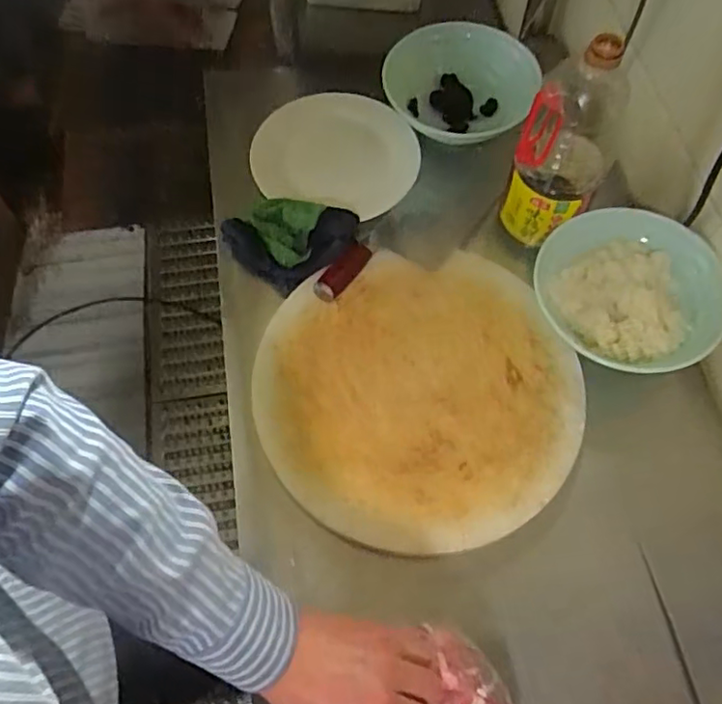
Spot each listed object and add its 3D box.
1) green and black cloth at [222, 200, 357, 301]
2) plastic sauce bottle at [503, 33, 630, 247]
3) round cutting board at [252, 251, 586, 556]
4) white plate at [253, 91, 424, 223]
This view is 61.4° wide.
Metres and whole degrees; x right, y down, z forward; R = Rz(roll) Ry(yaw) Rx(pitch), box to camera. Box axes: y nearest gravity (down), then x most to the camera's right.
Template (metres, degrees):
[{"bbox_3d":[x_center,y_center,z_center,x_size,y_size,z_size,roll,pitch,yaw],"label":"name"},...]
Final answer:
[{"bbox_3d":[-0.089,-0.157,0.825,0.164,0.034,0.135,-32,69,-14],"label":"green and black cloth"},{"bbox_3d":[0.248,-0.247,0.740,0.104,0.285,0.101,0,65,0],"label":"plastic sauce bottle"},{"bbox_3d":[0.069,0.046,0.724,0.371,0.022,0.356,0,65,0],"label":"round cutting board"},{"bbox_3d":[-0.036,-0.302,0.915,0.240,0.035,0.206,11,65,5],"label":"white plate"}]

